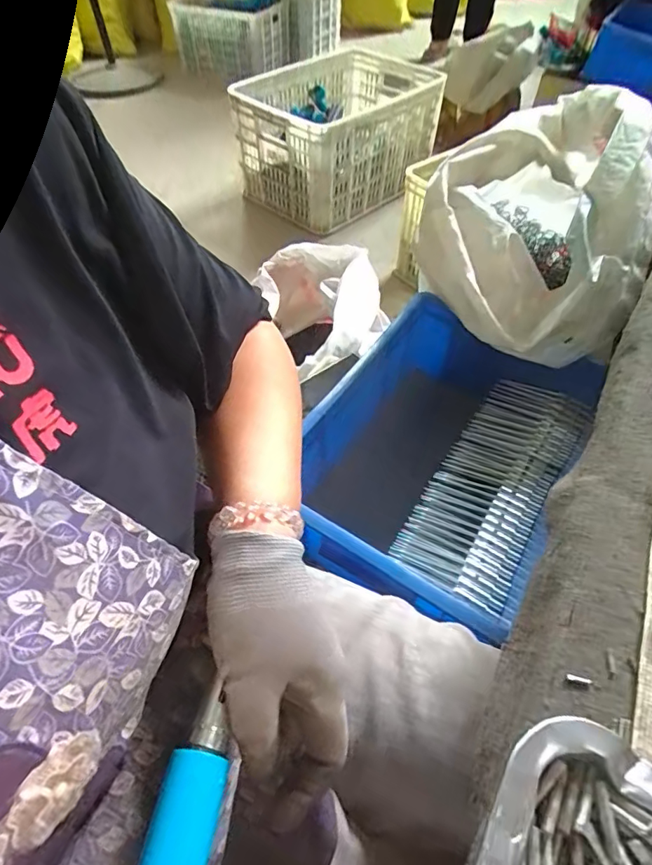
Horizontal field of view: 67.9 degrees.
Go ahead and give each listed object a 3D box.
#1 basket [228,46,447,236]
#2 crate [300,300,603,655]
[{"bbox_3d":[0.012,-0.862,1.418,0.449,0.273,0.433,-36,61,-24],"label":"basket"},{"bbox_3d":[0.140,0.047,0.616,0.273,0.183,0.377,28,58,19],"label":"crate"}]

